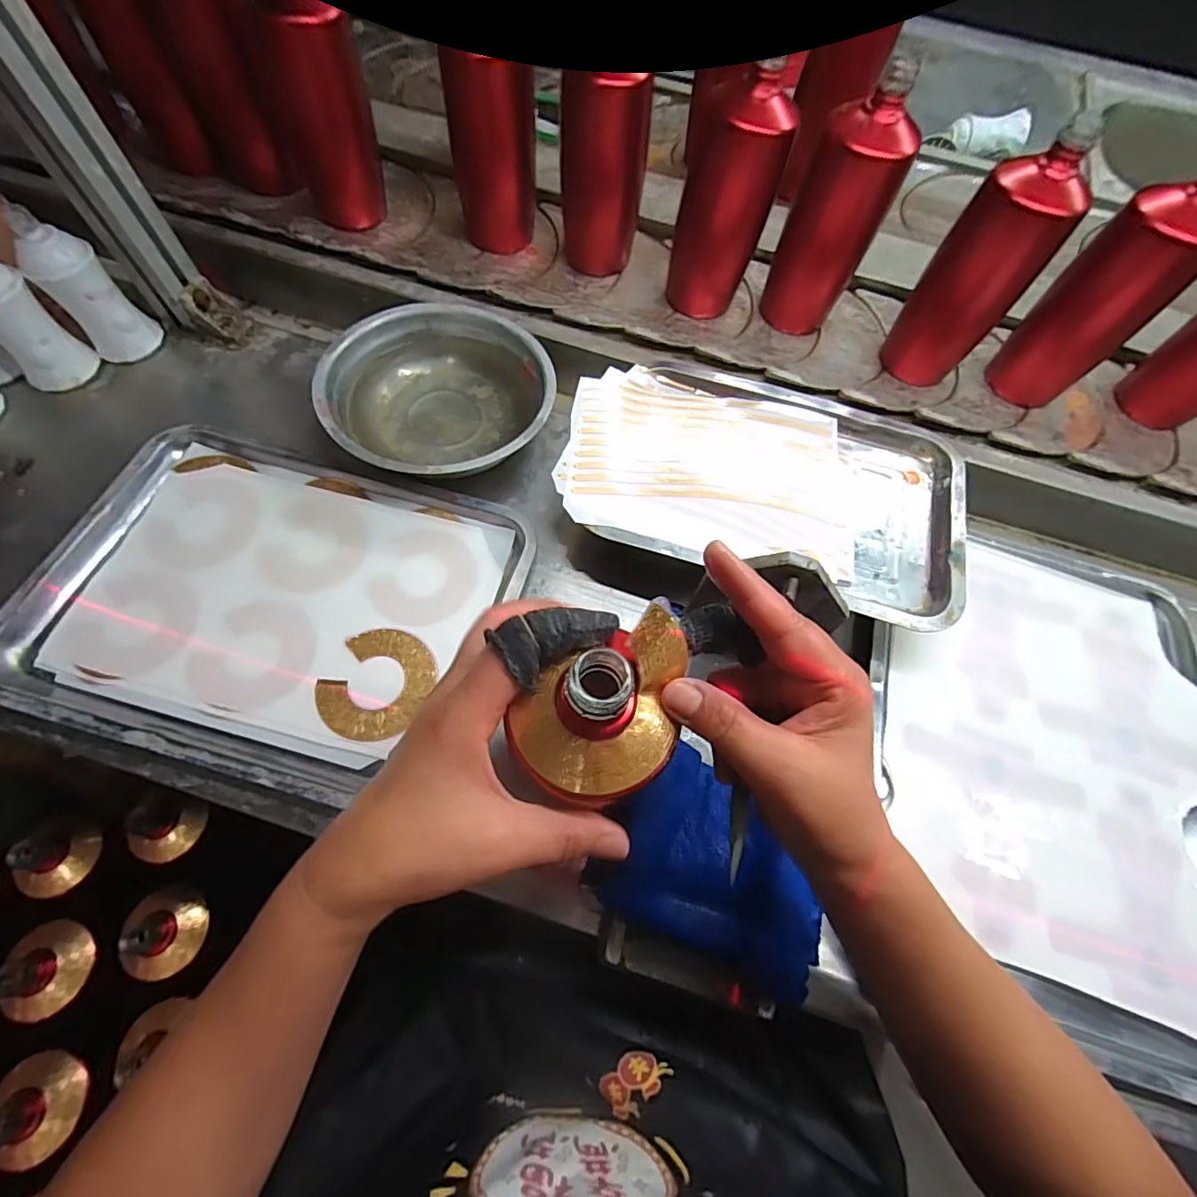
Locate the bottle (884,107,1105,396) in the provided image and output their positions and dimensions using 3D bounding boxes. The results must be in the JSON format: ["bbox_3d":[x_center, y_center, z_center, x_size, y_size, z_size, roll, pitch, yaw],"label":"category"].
[{"bbox_3d":[0.338,-0.291,0.478,0.076,0.192,0.076,-11,70,-4],"label":"bottle"}]

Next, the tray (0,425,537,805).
[{"bbox_3d":[-0.247,-0.002,0.403,0.334,0.041,0.245,14,70,5],"label":"tray"}]

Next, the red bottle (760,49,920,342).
[{"bbox_3d":[0.216,-0.353,0.490,0.069,0.197,0.066,0,69,0],"label":"red bottle"}]

